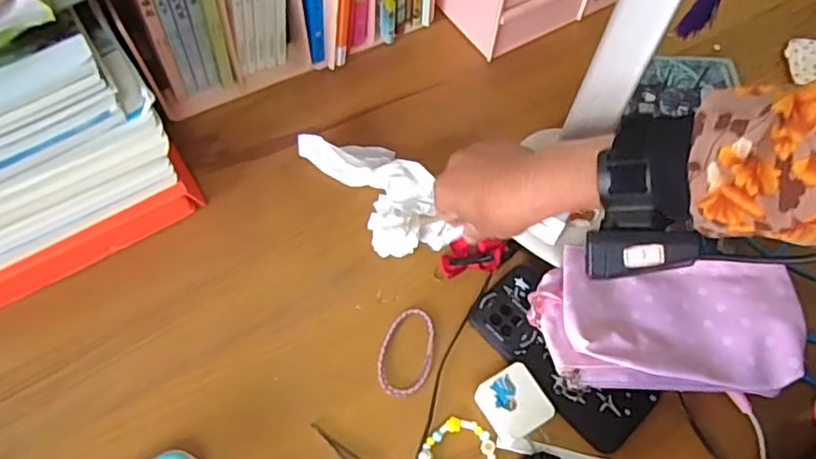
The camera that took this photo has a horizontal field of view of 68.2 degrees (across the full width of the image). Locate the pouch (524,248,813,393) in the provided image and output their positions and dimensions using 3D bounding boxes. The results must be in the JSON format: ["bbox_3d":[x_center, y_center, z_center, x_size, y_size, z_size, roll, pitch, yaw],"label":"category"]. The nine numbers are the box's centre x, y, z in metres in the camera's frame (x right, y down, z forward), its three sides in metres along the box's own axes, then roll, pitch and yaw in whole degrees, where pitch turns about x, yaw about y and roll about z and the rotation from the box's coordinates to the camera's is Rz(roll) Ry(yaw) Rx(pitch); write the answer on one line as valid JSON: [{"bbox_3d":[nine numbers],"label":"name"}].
[{"bbox_3d":[0.210,0.080,0.508,0.212,0.063,0.113,4,61,-1],"label":"pouch"}]

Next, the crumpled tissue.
[{"bbox_3d":[-0.026,-0.041,0.578,0.167,0.042,0.087,39,66,21],"label":"crumpled tissue"}]

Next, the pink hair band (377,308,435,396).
[{"bbox_3d":[-0.001,0.104,0.517,0.045,0.006,0.077,11,62,3],"label":"pink hair band"}]

